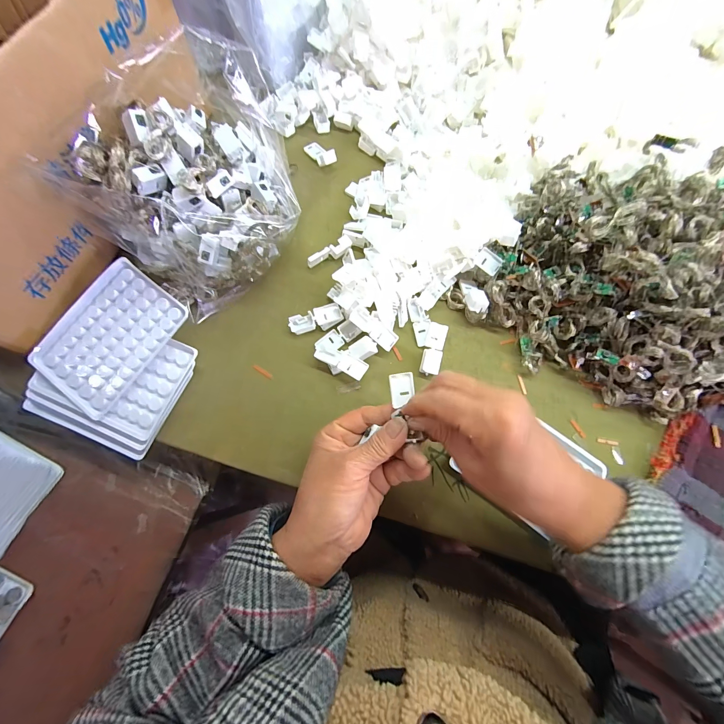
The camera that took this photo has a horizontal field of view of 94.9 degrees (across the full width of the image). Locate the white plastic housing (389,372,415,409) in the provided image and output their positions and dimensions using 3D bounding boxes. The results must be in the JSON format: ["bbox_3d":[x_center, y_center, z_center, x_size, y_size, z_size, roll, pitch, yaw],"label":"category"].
[{"bbox_3d":[0.032,0.022,0.265,0.020,0.008,0.027,-6,72,-5],"label":"white plastic housing"}]

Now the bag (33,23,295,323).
[{"bbox_3d":[-0.157,-0.177,0.329,0.172,0.123,0.202,43,74,11],"label":"bag"}]

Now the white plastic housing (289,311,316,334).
[{"bbox_3d":[-0.064,-0.042,0.357,0.027,0.010,0.021,-21,74,-10],"label":"white plastic housing"}]

